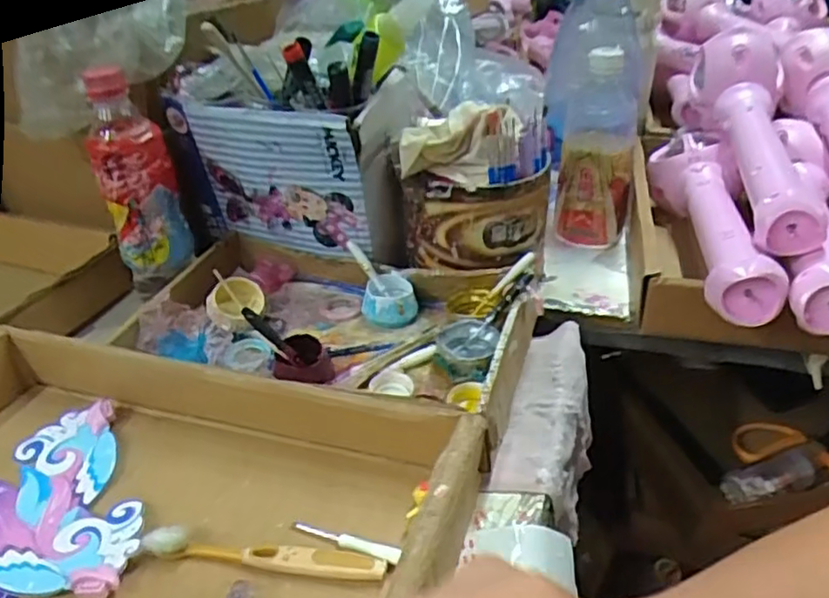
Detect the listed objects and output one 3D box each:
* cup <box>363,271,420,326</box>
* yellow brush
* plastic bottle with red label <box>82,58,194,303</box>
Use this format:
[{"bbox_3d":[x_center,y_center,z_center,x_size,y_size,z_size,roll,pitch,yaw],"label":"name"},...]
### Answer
[{"bbox_3d":[-0.021,0.004,0.577,0.045,0.032,0.042,-1,33,1],"label":"cup"},{"bbox_3d":[-0.085,0.143,0.378,0.137,0.014,0.018,3,33,7],"label":"yellow brush"},{"bbox_3d":[-0.226,-0.091,0.555,0.058,0.181,0.052,-17,39,-22],"label":"plastic bottle with red label"}]

